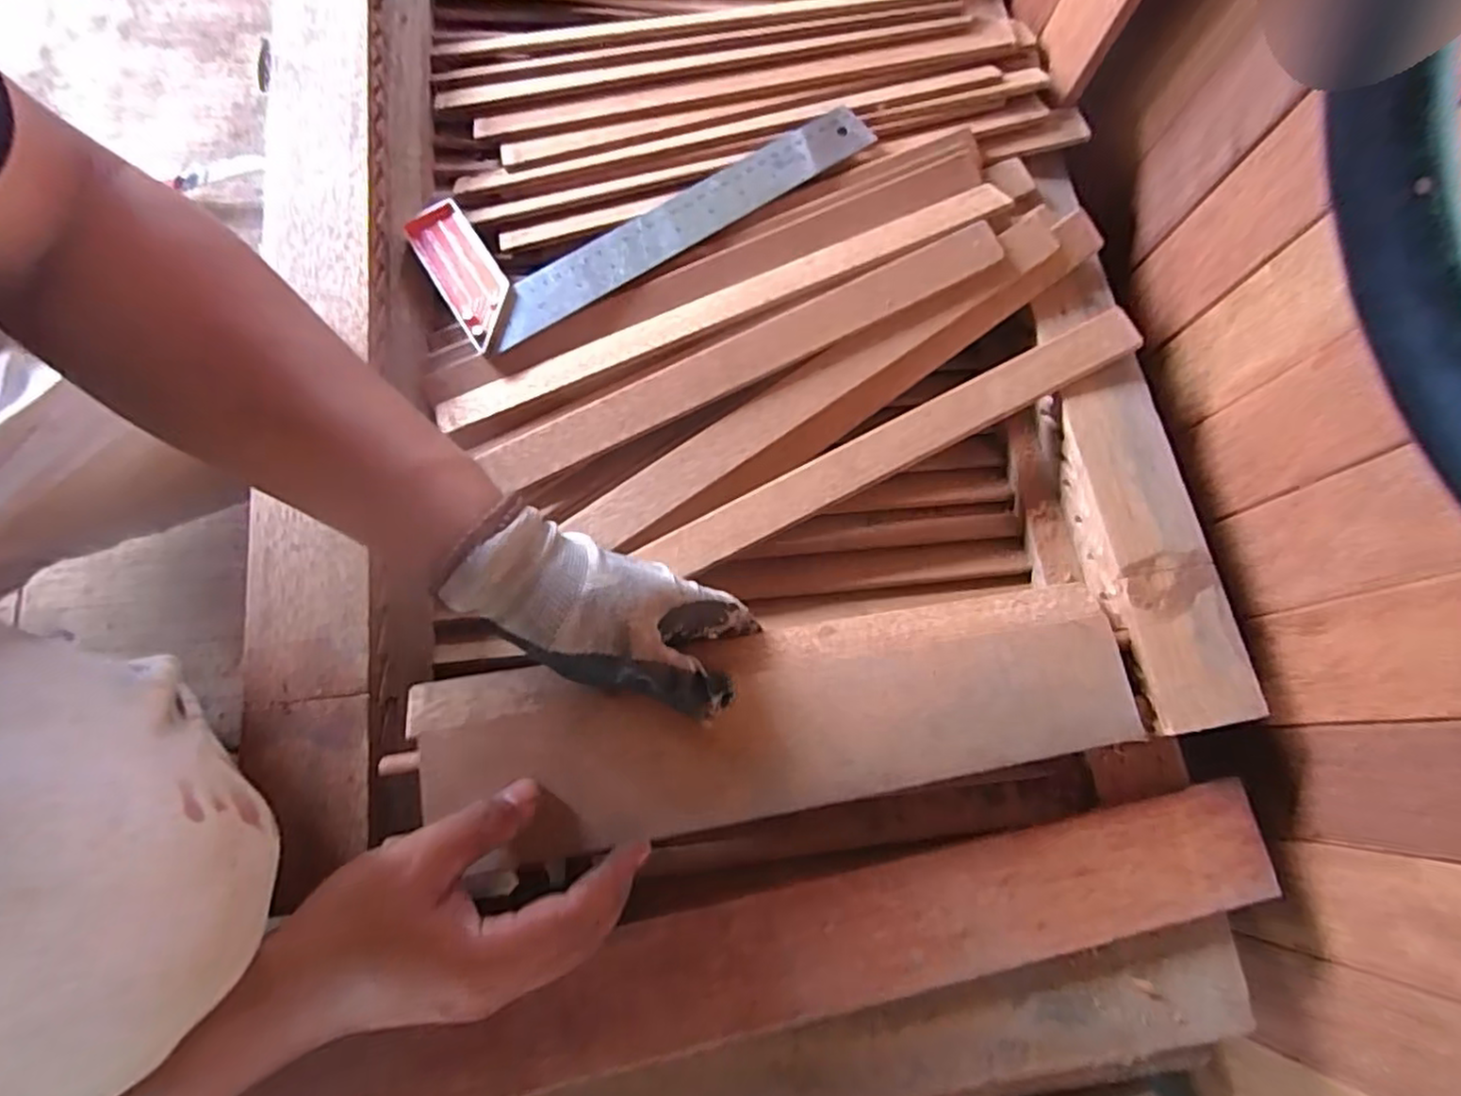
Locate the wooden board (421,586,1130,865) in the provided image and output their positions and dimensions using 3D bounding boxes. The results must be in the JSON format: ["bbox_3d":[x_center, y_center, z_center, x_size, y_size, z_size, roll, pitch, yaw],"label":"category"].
[{"bbox_3d":[0.036,0.088,0.362,0.374,0.026,0.095,-7,73,-10],"label":"wooden board"}]

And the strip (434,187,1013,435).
[{"bbox_3d":[-0.002,-0.155,0.435,0.381,0.012,0.031,-23,74,-5],"label":"strip"}]

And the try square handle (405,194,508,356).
[{"bbox_3d":[-0.174,-0.181,0.449,0.039,0.011,0.112,-32,75,-8],"label":"try square handle"}]

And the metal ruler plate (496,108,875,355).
[{"bbox_3d":[-0.031,-0.219,0.454,0.284,0.004,0.042,-35,77,-9],"label":"metal ruler plate"}]

